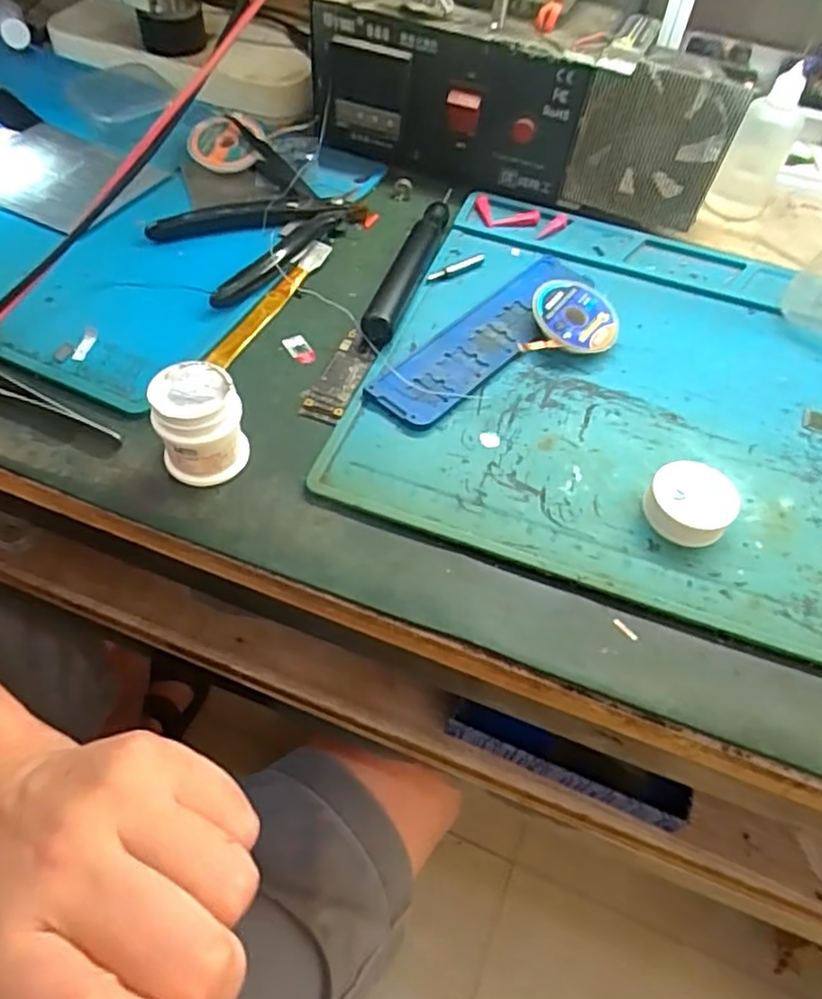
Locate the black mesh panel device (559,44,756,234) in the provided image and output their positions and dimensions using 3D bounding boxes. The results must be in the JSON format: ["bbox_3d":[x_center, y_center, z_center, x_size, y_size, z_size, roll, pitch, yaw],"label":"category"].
[{"bbox_3d":[0.132,-0.195,0.372,0.079,0.085,0.023,15,56,6],"label":"black mesh panel device"}]

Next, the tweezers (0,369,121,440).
[{"bbox_3d":[-0.182,-0.054,0.299,0.129,0.006,0.022,19,56,9],"label":"tweezers"}]

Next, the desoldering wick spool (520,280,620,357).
[{"bbox_3d":[0.079,-0.084,0.330,0.043,0.020,0.067,16,56,7],"label":"desoldering wick spool"}]

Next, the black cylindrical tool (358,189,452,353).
[{"bbox_3d":[0.003,-0.130,0.357,0.015,0.018,0.132,18,56,8],"label":"black cylindrical tool"}]

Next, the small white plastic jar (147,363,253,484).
[{"bbox_3d":[-0.085,-0.029,0.270,0.033,0.039,0.029,-14,57,-13],"label":"small white plastic jar"}]

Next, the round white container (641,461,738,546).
[{"bbox_3d":[0.114,0.001,0.275,0.033,0.017,0.031,2,55,-3],"label":"round white container"}]

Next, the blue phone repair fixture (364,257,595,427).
[{"bbox_3d":[0.040,-0.083,0.336,0.040,0.005,0.146,39,61,21],"label":"blue phone repair fixture"}]

